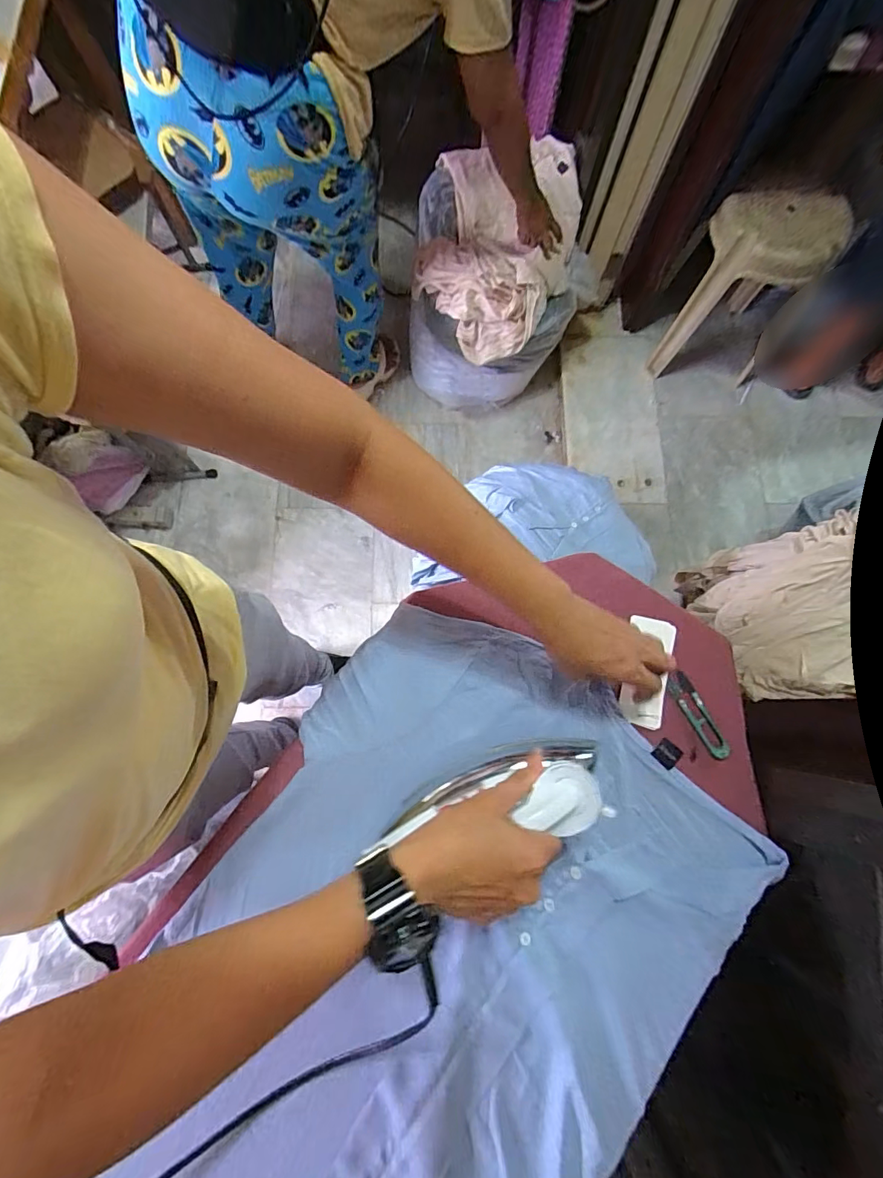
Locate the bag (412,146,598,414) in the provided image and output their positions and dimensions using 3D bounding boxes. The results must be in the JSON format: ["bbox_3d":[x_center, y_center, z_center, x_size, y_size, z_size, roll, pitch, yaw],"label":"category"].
[{"bbox_3d":[0.157,-0.864,1.379,0.472,0.396,0.518,4,76,-1],"label":"bag"}]

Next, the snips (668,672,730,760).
[{"bbox_3d":[0.277,0.136,0.513,0.027,0.009,0.095,-27,79,-8],"label":"snips"}]

